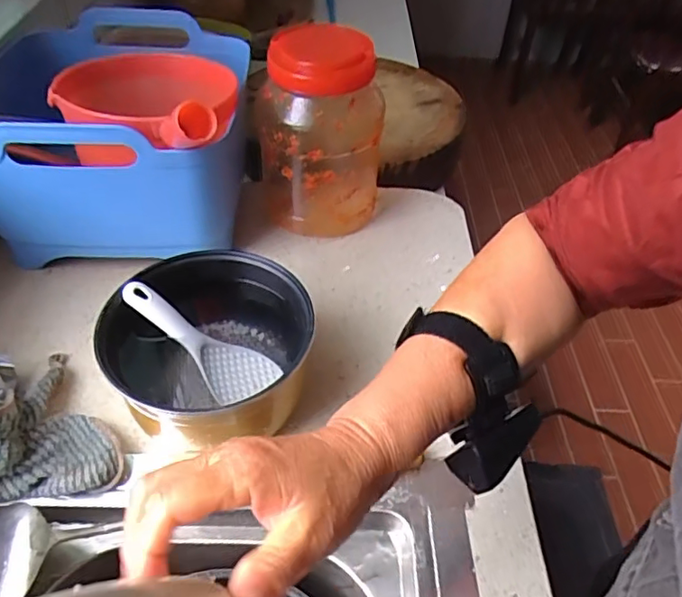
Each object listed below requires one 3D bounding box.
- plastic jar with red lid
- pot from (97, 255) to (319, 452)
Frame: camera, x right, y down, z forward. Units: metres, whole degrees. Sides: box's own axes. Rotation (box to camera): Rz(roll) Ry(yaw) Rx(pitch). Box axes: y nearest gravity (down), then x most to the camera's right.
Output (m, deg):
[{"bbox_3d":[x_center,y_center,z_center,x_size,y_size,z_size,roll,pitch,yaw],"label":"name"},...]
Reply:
[{"bbox_3d":[-0.033,-0.195,0.712,0.118,0.233,0.124,1,45,-1],"label":"plastic jar with red lid"},{"bbox_3d":[-0.119,0.048,0.542,0.163,0.107,0.158,1,45,-1],"label":"pot"}]

